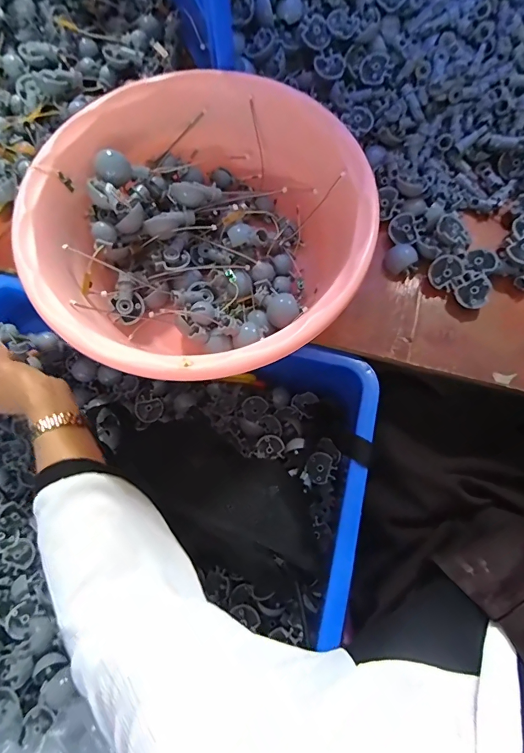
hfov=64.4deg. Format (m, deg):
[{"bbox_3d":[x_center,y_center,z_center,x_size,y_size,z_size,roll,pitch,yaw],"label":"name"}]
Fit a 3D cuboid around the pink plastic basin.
[{"bbox_3d":[-0.059,-0.130,0.420,0.305,0.128,0.301,0,68,0],"label":"pink plastic basin"}]

